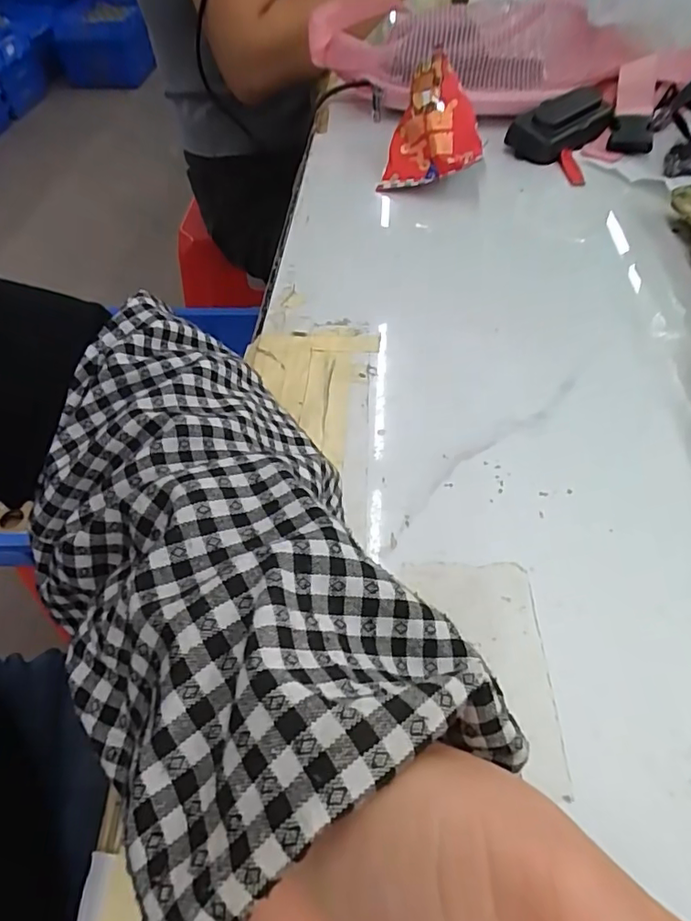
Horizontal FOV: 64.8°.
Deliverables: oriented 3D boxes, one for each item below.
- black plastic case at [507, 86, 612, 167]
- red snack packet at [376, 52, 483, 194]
[{"bbox_3d":[0.195,-0.304,0.495,0.097,0.032,0.050,-33,57,-22],"label":"black plastic case"},{"bbox_3d":[0.071,-0.278,0.453,0.079,0.069,0.079,2,51,3],"label":"red snack packet"}]

